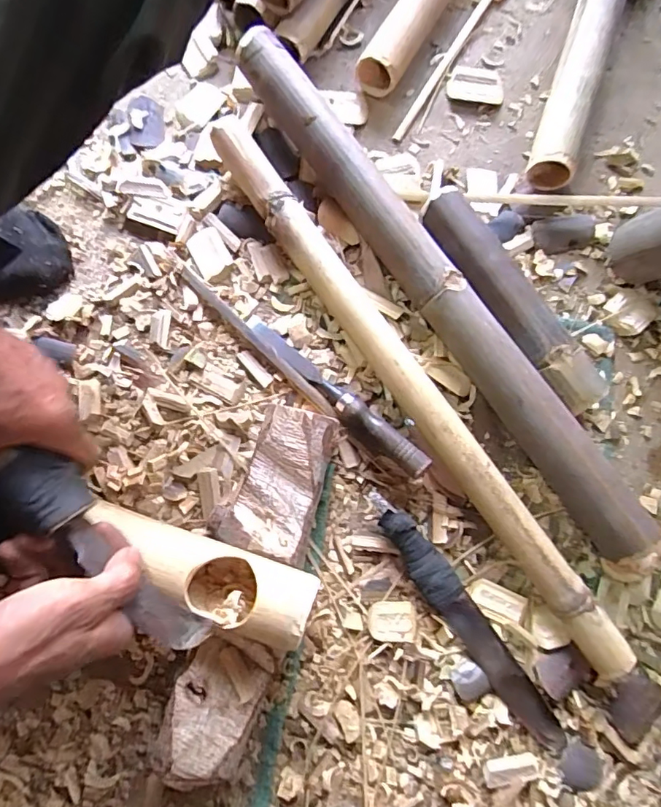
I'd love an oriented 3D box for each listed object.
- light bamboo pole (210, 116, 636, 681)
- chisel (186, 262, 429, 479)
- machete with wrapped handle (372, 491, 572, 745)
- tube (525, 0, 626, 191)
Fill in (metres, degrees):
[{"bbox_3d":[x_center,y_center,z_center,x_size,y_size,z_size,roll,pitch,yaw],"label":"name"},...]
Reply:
[{"bbox_3d":[0.070,-0.029,0.507,0.051,0.052,0.657,-33,80,-7],"label":"light bamboo pole"},{"bbox_3d":[-0.034,-0.037,0.519,0.323,0.032,0.031,41,80,7],"label":"chisel"},{"bbox_3d":[0.126,0.202,0.476,0.035,0.025,0.276,-34,80,-7],"label":"machete with wrapped handle"},{"bbox_3d":[0.365,-0.562,0.630,0.061,0.060,0.667,21,79,4],"label":"tube"}]

